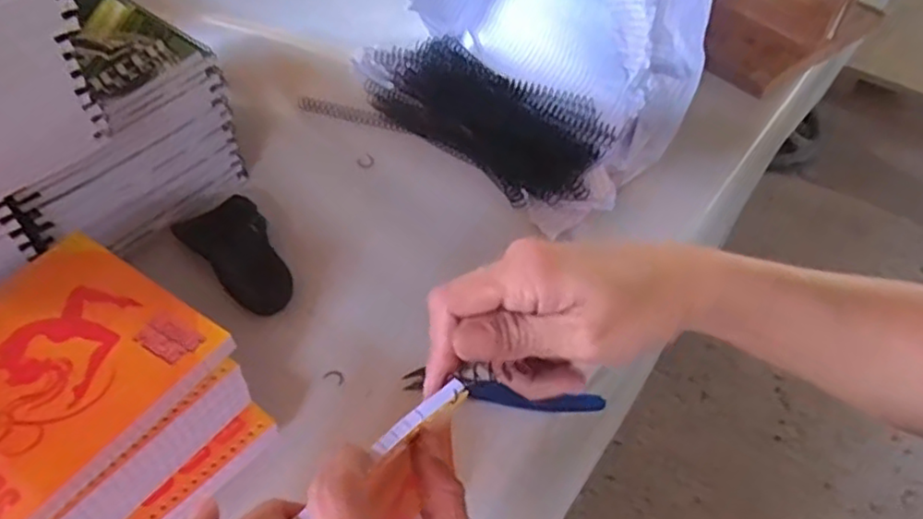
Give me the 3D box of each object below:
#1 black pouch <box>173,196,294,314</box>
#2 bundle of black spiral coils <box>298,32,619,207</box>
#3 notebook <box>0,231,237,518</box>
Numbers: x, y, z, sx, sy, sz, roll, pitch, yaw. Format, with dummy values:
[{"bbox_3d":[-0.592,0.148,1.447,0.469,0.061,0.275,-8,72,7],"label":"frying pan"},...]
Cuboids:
[{"bbox_3d":[-0.162,-0.007,0.495,0.058,0.017,0.111,-37,60,-26],"label":"black pouch"},{"bbox_3d":[0.008,-0.134,0.592,0.251,0.028,0.135,29,57,21],"label":"bundle of black spiral coils"},{"bbox_3d":[-0.248,0.076,0.354,0.149,0.010,0.198,29,56,21],"label":"notebook"}]

